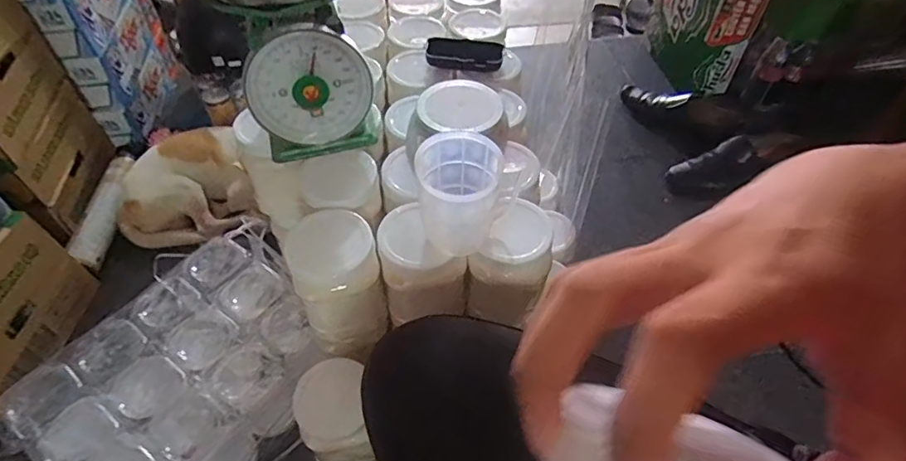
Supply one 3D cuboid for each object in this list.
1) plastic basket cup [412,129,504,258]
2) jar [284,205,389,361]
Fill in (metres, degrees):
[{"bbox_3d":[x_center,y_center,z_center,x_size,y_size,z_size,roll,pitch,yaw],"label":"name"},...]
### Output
[{"bbox_3d":[0.004,-0.033,0.518,0.075,0.103,0.083,6,53,4],"label":"plastic basket cup"},{"bbox_3d":[-0.128,0.077,0.617,0.091,0.194,0.095,-21,56,-15],"label":"jar"}]

